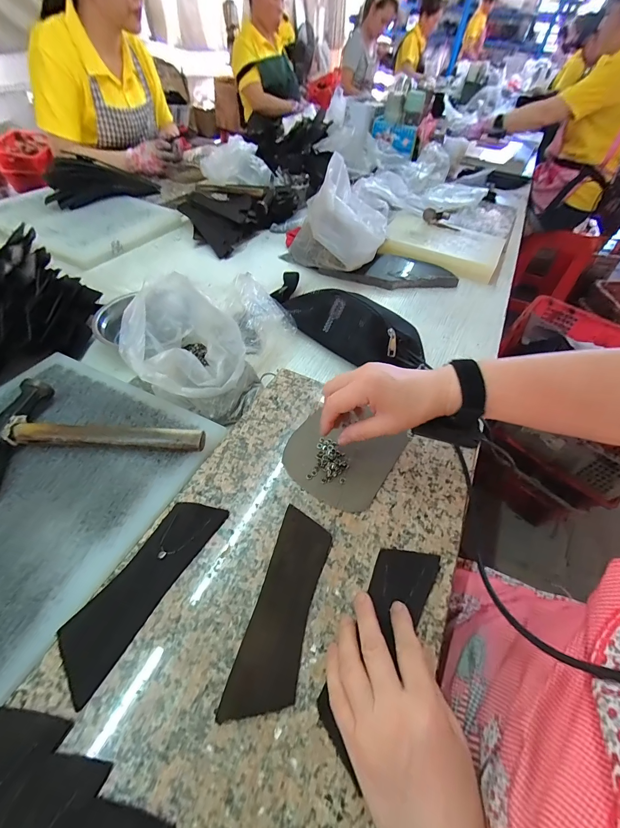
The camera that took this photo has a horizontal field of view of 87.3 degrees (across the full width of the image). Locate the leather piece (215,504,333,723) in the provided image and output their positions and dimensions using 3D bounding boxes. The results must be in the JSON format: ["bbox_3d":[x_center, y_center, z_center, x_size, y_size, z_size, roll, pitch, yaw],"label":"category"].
[{"bbox_3d":[-0.022,0.170,0.295,0.051,0.004,0.164,15,51,7],"label":"leather piece"}]

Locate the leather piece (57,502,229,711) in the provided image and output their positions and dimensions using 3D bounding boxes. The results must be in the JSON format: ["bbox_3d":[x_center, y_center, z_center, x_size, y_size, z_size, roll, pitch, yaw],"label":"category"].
[{"bbox_3d":[-0.152,0.152,0.302,0.052,0.005,0.166,26,53,16],"label":"leather piece"}]

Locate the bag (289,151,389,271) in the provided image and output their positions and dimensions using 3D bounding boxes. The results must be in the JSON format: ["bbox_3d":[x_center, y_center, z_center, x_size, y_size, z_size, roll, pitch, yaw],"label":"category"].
[{"bbox_3d":[0.054,-0.396,0.682,0.192,0.161,0.163,3,51,-3],"label":"bag"}]

